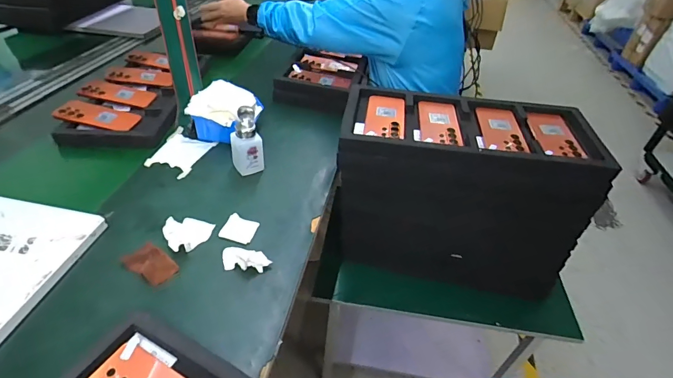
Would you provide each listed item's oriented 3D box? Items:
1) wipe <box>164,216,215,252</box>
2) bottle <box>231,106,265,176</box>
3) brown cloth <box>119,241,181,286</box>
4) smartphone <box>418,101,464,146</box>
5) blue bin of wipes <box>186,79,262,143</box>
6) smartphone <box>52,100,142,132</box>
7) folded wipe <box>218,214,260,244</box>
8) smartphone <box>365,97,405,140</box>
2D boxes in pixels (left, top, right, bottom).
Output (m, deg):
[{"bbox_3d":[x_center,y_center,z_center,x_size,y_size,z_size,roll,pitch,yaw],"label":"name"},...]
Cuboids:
[{"bbox_3d":[-0.256,0.075,0.633,0.077,0.012,0.070,8,40,3],"label":"wipe"},{"bbox_3d":[-0.181,-0.092,0.747,0.052,0.145,0.050,-24,48,-30],"label":"bottle"},{"bbox_3d":[-0.294,0.119,0.588,0.078,0.011,0.052,28,45,25],"label":"brown cloth"},{"bbox_3d":[0.207,-0.134,0.750,0.077,0.014,0.155,7,40,2],"label":"smartphone"},{"bbox_3d":[-0.254,-0.177,0.853,0.129,0.097,0.124,13,41,9],"label":"blue bin of wipes"},{"bbox_3d":[-0.559,-0.173,0.878,0.170,0.012,0.073,13,46,-11],"label":"smartphone"},{"bbox_3d":[-0.170,0.069,0.654,0.056,0.011,0.053,12,41,8],"label":"folded wipe"},{"bbox_3d":[0.100,-0.151,0.754,0.078,0.006,0.149,8,40,3],"label":"smartphone"}]

